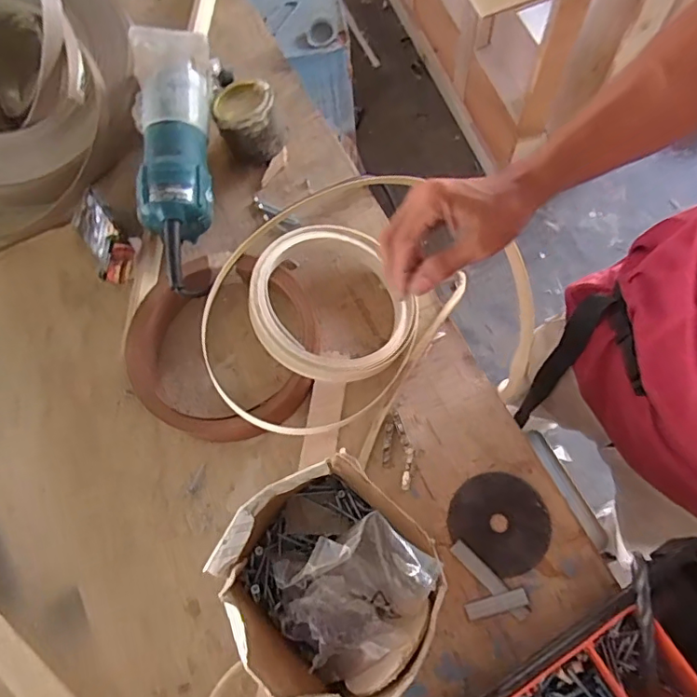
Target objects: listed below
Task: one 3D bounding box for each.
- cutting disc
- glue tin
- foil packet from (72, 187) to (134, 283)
[{"bbox_3d":[0.141,0.157,0.490,0.088,0.004,0.079,34,75,14],"label":"cutting disc"},{"bbox_3d":[-0.116,-0.264,0.623,0.071,0.067,0.078,-13,70,-3],"label":"glue tin"},{"bbox_3d":[-0.274,-0.125,0.592,0.053,0.052,0.116,-37,72,-11],"label":"foil packet"}]

